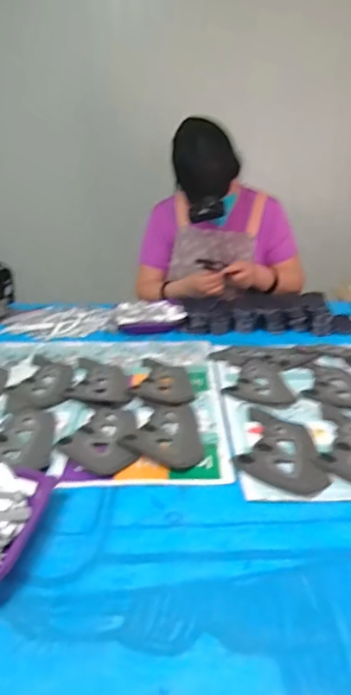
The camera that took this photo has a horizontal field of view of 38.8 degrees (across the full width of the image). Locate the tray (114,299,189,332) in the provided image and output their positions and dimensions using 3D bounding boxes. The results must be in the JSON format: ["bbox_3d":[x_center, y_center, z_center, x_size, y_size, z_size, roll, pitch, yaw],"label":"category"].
[{"bbox_3d":[-0.063,-0.071,1.207,0.169,0.051,0.117,-2,22,-3],"label":"tray"}]

